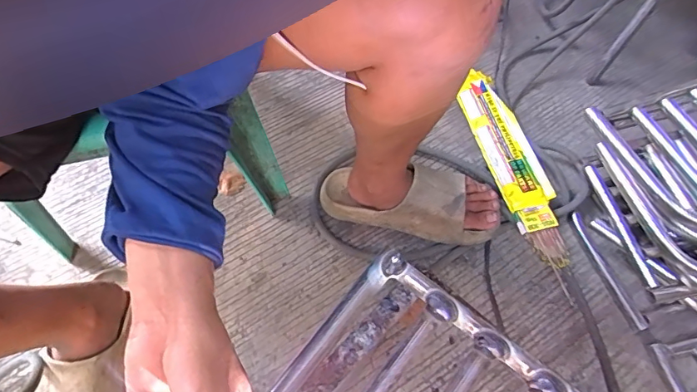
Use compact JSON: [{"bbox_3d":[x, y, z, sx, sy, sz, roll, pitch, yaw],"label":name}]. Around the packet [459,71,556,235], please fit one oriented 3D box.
[{"bbox_3d":[0.275,-0.092,0.822,0.087,0.031,0.340,-12,60,-6],"label":"packet"}]

